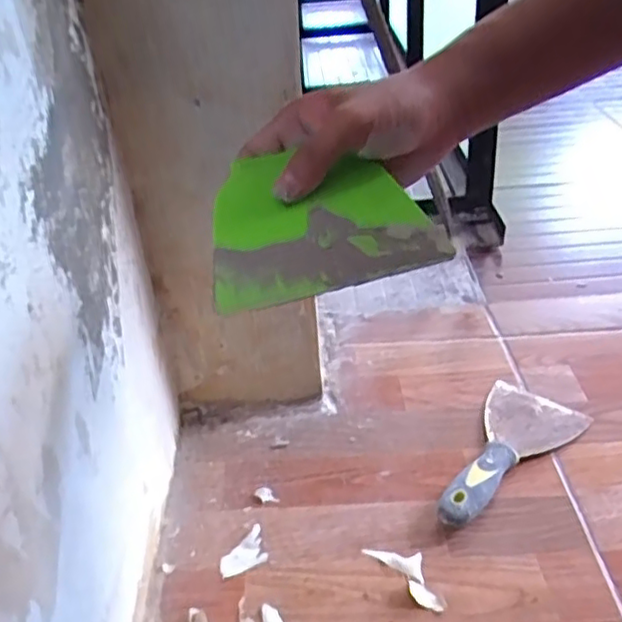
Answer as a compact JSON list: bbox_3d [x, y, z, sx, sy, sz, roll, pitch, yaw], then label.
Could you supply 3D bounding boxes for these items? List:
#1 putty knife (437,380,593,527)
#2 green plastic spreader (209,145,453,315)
[{"bbox_3d":[0.179,0.129,0.606,0.091,0.028,0.210,23,43,33],"label":"putty knife"},{"bbox_3d":[0.002,-0.052,0.358,0.121,0.007,0.096,-13,58,-8],"label":"green plastic spreader"}]

